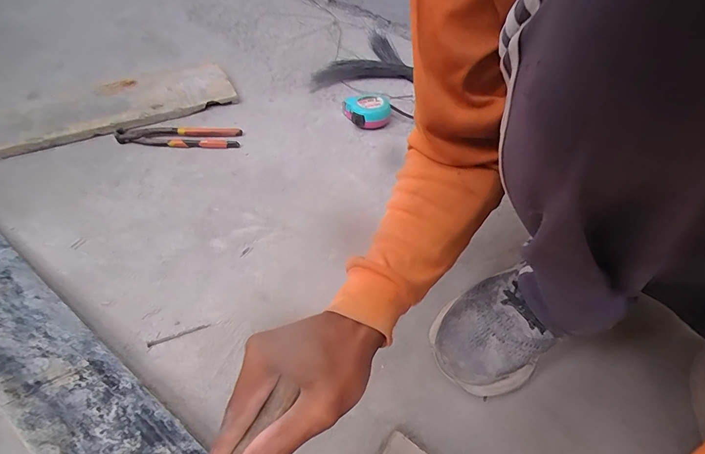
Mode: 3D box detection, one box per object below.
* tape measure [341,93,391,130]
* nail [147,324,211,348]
[{"bbox_3d":[0.028,-0.226,0.705,0.080,0.043,0.074,1,52,-1],"label":"tape measure"},{"bbox_3d":[-0.215,0.134,0.453,0.075,0.004,0.006,-16,54,-13],"label":"nail"}]

